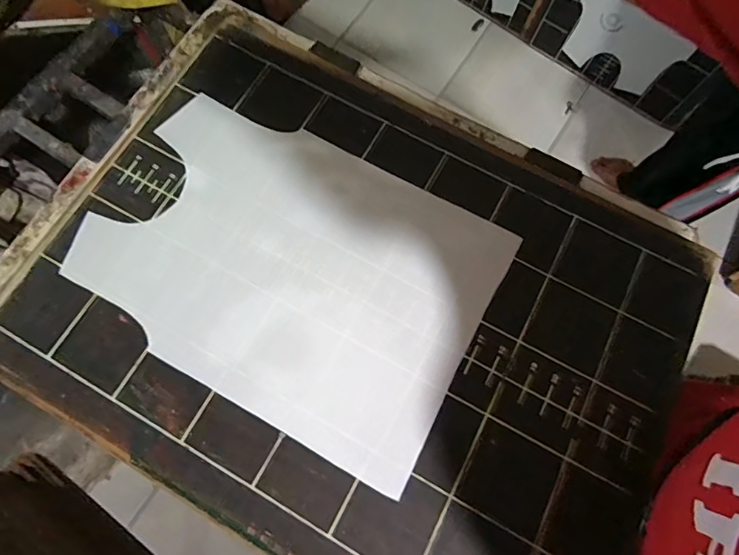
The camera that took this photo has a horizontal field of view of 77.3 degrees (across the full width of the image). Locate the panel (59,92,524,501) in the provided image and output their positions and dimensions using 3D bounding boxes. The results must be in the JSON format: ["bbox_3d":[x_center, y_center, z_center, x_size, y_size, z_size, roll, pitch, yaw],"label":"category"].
[{"bbox_3d":[-0.103,-0.017,0.602,0.497,0.013,0.355,28,76,7],"label":"panel"}]

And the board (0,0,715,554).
[{"bbox_3d":[-0.027,0.015,0.595,0.817,0.035,0.596,29,71,7],"label":"board"}]

